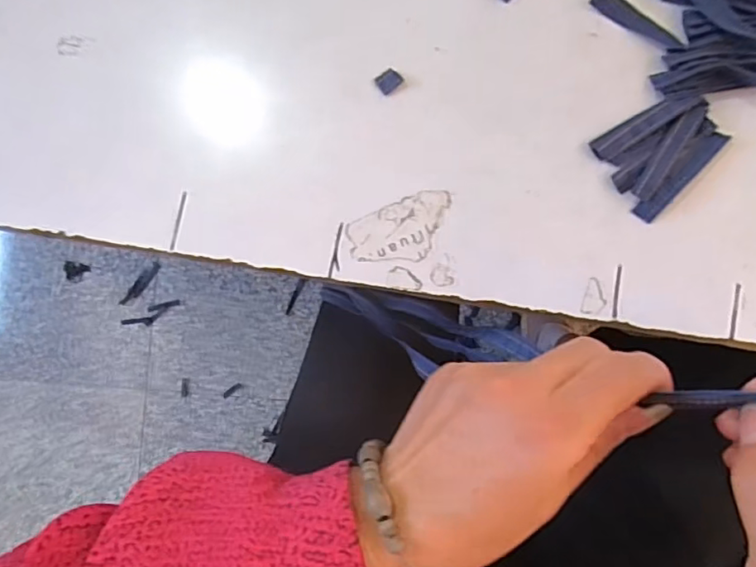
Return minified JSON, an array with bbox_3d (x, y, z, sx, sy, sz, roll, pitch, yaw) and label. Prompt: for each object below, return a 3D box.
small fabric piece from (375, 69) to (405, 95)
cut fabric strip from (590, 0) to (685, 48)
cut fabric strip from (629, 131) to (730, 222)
[{"bbox_3d":[0.006,-0.110,0.306,0.013,0.004,0.011,-37,83,2],"label":"small fabric piece"},{"bbox_3d":[0.135,-0.137,0.294,0.050,0.006,0.011,35,90,7],"label":"cut fabric strip"},{"bbox_3d":[0.152,-0.055,0.284,0.012,0.004,0.057,44,91,7],"label":"cut fabric strip"}]

